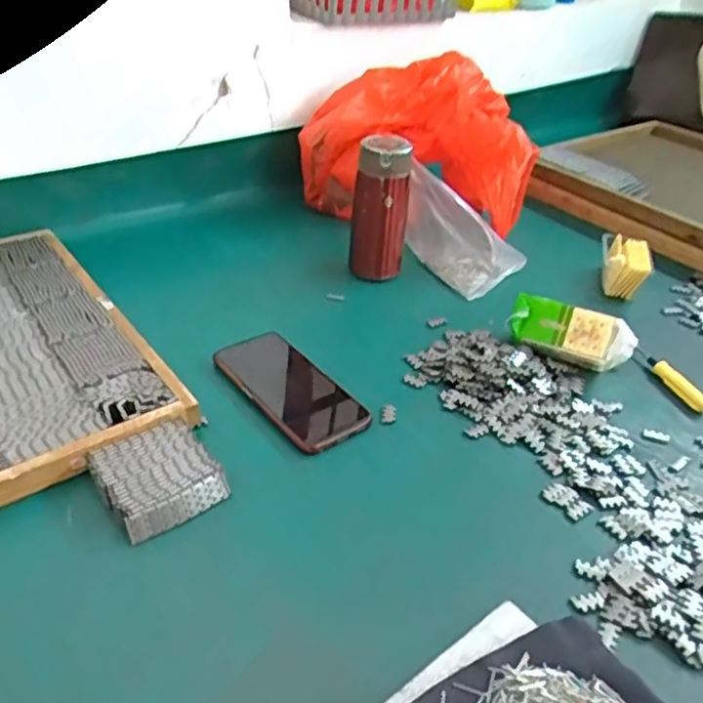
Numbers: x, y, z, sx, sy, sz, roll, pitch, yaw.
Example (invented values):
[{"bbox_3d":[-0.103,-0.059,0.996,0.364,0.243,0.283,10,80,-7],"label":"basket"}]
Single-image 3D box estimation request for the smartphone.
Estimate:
[{"bbox_3d":[-0.056,0.034,0.614,0.076,0.015,0.158,-26,53,-32],"label":"smartphone"}]

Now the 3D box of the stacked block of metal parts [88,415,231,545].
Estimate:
[{"bbox_3d":[-0.150,0.097,0.509,0.081,0.027,0.084,-24,43,-33],"label":"stacked block of metal parts"}]

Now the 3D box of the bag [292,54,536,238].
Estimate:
[{"bbox_3d":[0.106,-0.275,0.907,0.251,0.199,0.280,-23,43,-33],"label":"bag"}]

